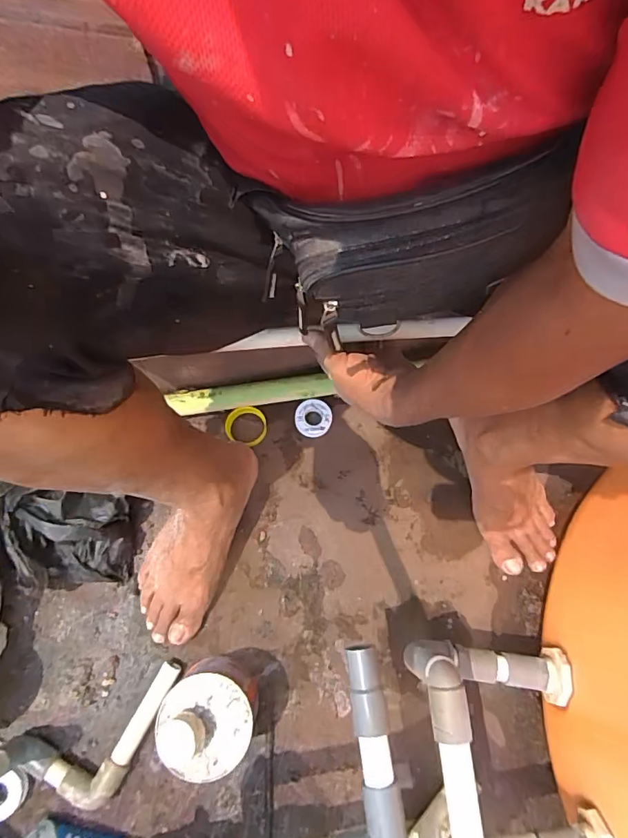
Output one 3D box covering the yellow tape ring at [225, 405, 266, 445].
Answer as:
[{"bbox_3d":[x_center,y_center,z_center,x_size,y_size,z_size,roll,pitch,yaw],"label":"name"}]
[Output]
[{"bbox_3d":[-0.097,0.011,0.668,0.057,0.025,0.060,0,75,-1],"label":"yellow tape ring"}]

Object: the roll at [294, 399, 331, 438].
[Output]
[{"bbox_3d":[-0.001,0.000,0.678,0.052,0.020,0.053,0,75,-1],"label":"roll"}]

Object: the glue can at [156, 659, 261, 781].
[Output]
[{"bbox_3d":[-0.116,0.329,0.527,0.096,0.113,0.100,0,75,-1],"label":"glue can"}]

